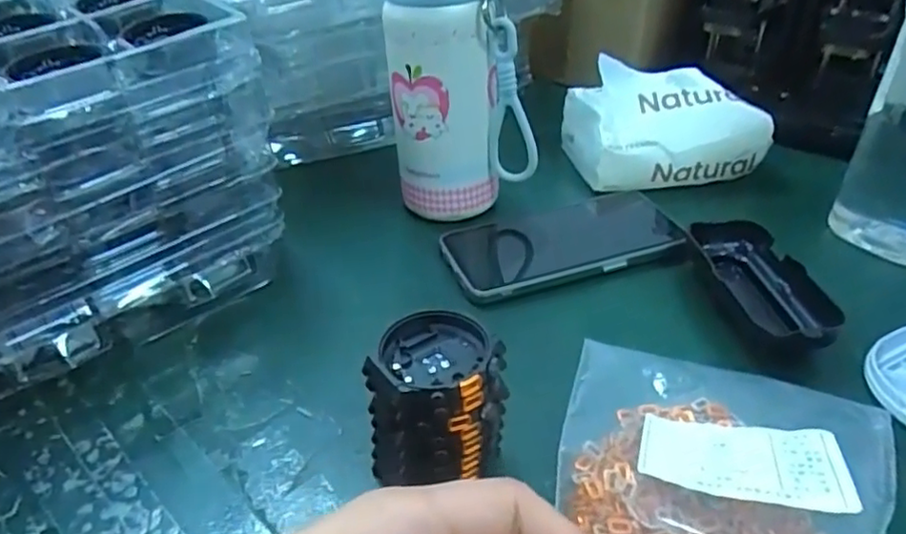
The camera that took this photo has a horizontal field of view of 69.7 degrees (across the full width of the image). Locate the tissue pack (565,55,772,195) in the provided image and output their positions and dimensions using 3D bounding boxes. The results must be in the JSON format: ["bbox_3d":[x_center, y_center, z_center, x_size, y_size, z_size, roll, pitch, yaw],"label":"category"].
[{"bbox_3d":[0.169,-0.112,0.527,0.143,0.072,0.093,-6,36,-6],"label":"tissue pack"}]

